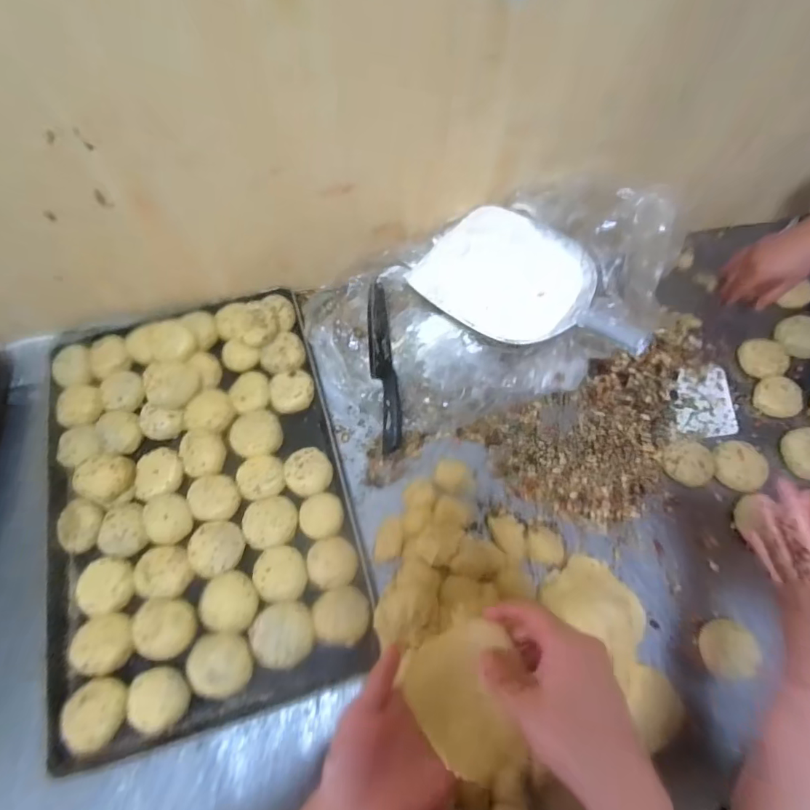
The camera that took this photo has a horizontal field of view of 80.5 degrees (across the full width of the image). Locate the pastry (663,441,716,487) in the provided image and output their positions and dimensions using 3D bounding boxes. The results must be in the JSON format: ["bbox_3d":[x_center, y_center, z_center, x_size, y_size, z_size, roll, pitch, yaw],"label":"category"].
[{"bbox_3d":[0.397,0.082,0.668,0.064,0.021,0.059,0,71,-1],"label":"pastry"}]

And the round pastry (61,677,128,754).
[{"bbox_3d":[-0.357,0.355,0.550,0.065,0.026,0.070,0,71,-1],"label":"round pastry"}]

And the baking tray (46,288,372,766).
[{"bbox_3d":[-0.279,0.114,0.639,0.392,0.044,0.547,-15,72,-6],"label":"baking tray"}]

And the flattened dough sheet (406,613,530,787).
[{"bbox_3d":[0.054,0.225,0.367,0.086,0.018,0.099,-30,74,-10],"label":"flattened dough sheet"}]

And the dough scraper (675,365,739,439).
[{"bbox_3d":[0.446,-0.008,0.716,0.081,0.006,0.113,2,68,6],"label":"dough scraper"}]

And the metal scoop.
[{"bbox_3d":[0.158,-0.155,0.617,0.298,0.092,0.175,37,73,14],"label":"metal scoop"}]

